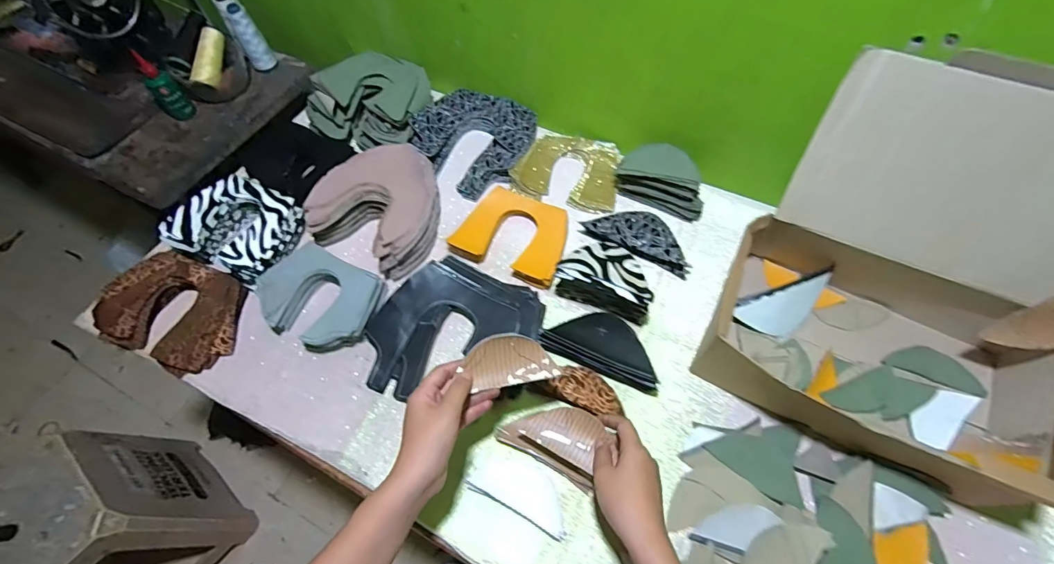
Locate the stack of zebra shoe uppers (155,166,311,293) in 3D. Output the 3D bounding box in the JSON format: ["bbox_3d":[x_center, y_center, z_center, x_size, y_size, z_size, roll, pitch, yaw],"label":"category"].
[{"bbox_3d":[-0.410,-0.076,0.643,0.162,0.064,0.143,29,68,17],"label":"stack of zebra shoe uppers"}]

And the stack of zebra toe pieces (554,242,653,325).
[{"bbox_3d":[0.104,-0.003,0.575,0.120,0.072,0.061,20,65,13],"label":"stack of zebra toe pieces"}]

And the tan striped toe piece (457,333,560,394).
[{"bbox_3d":[-0.015,0.080,0.455,0.085,0.006,0.054,-12,85,-15],"label":"tan striped toe piece"}]

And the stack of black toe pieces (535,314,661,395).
[{"bbox_3d":[0.098,0.078,0.559,0.151,0.044,0.078,19,65,13],"label":"stack of black toe pieces"}]

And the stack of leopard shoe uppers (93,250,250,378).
[{"bbox_3d":[-0.473,0.039,0.600,0.184,0.047,0.138,20,65,13],"label":"stack of leopard shoe uppers"}]

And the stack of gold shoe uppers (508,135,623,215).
[{"bbox_3d":[0.066,-0.180,0.704,0.159,0.032,0.133,13,64,10],"label":"stack of gold shoe uppers"}]

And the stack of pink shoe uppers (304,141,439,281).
[{"bbox_3d":[-0.210,-0.118,0.656,0.178,0.053,0.180,23,66,15],"label":"stack of pink shoe uppers"}]

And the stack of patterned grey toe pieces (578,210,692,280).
[{"bbox_3d":[0.164,-0.067,0.641,0.157,0.024,0.072,26,67,16],"label":"stack of patterned grey toe pieces"}]

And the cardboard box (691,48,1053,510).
[{"bbox_3d":[0.419,-0.012,0.462,0.325,0.238,0.321,26,67,16],"label":"cardboard box"}]

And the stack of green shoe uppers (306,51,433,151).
[{"bbox_3d":[-0.254,-0.312,0.745,0.170,0.067,0.176,21,64,13],"label":"stack of green shoe uppers"}]

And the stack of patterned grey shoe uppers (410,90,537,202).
[{"bbox_3d":[-0.088,-0.237,0.731,0.182,0.045,0.179,28,68,17],"label":"stack of patterned grey shoe uppers"}]

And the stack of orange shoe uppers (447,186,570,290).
[{"bbox_3d":[-0.012,-0.072,0.640,0.154,0.021,0.132,23,66,15],"label":"stack of orange shoe uppers"}]

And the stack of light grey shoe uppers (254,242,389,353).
[{"bbox_3d":[-0.272,0.022,0.597,0.153,0.039,0.128,24,66,15],"label":"stack of light grey shoe uppers"}]

